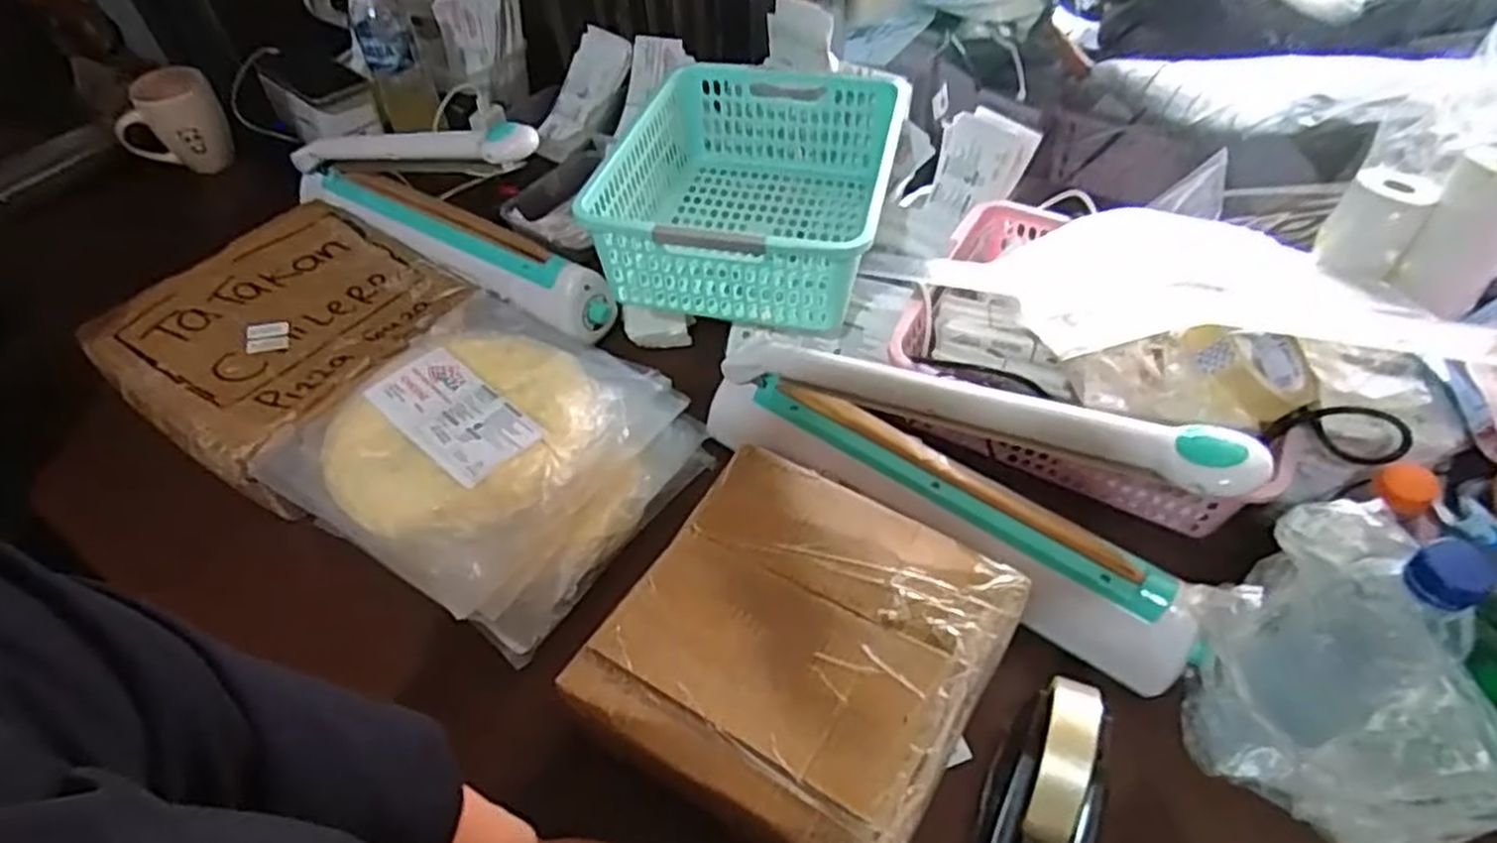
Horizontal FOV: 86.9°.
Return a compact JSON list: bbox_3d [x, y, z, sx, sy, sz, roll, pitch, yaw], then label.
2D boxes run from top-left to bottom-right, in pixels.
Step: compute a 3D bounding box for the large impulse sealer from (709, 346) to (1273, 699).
[{"bbox_3d":[0.137,0.024,0.555,0.393,0.202,0.070,30,59,23],"label":"large impulse sealer"}]

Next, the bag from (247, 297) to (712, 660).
[{"bbox_3d":[-0.210,0.024,0.645,0.250,0.099,0.238,26,57,21],"label":"bag"}]

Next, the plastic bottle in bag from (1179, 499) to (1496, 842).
[{"bbox_3d":[0.352,0.149,0.449,0.114,0.211,0.175,-25,55,-16],"label":"plastic bottle in bag"}]

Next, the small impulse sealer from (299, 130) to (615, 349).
[{"bbox_3d":[-0.317,-0.224,0.772,0.389,0.189,0.066,26,57,21],"label":"small impulse sealer"}]

